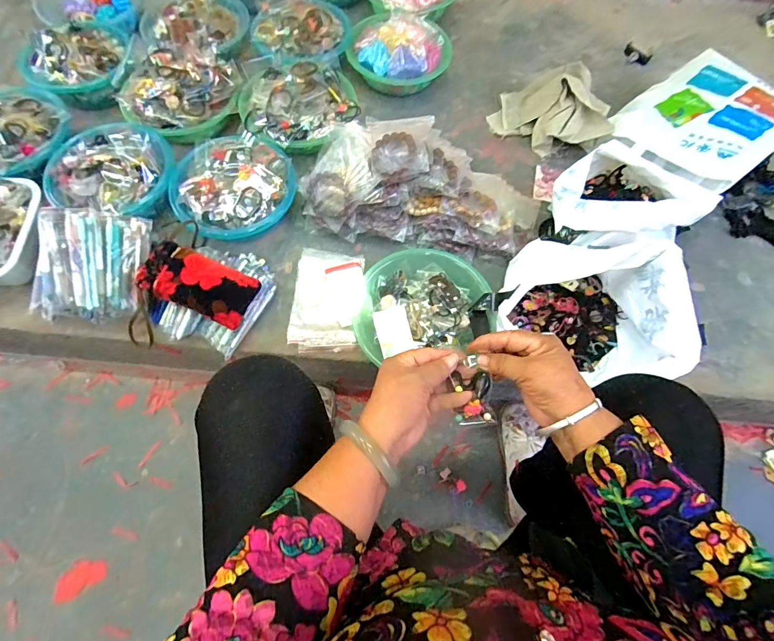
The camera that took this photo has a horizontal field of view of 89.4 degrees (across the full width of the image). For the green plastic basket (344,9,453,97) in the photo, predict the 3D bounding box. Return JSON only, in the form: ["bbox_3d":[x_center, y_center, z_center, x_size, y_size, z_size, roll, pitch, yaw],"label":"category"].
[{"bbox_3d":[0.029,-0.614,0.906,0.232,0.099,0.202,8,67,0],"label":"green plastic basket"}]

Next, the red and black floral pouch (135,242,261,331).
[{"bbox_3d":[-0.312,-0.061,0.641,0.177,0.046,0.093,20,67,5],"label":"red and black floral pouch"}]

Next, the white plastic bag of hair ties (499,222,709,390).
[{"bbox_3d":[0.335,-0.051,0.643,0.251,0.190,0.290,13,67,2],"label":"white plastic bag of hair ties"}]

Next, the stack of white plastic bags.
[{"bbox_3d":[-0.107,-0.040,0.716,0.121,0.012,0.193,4,67,-1],"label":"stack of white plastic bags"}]

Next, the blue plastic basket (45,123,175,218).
[{"bbox_3d":[-0.502,-0.270,0.729,0.196,0.068,0.212,31,69,10],"label":"blue plastic basket"}]

